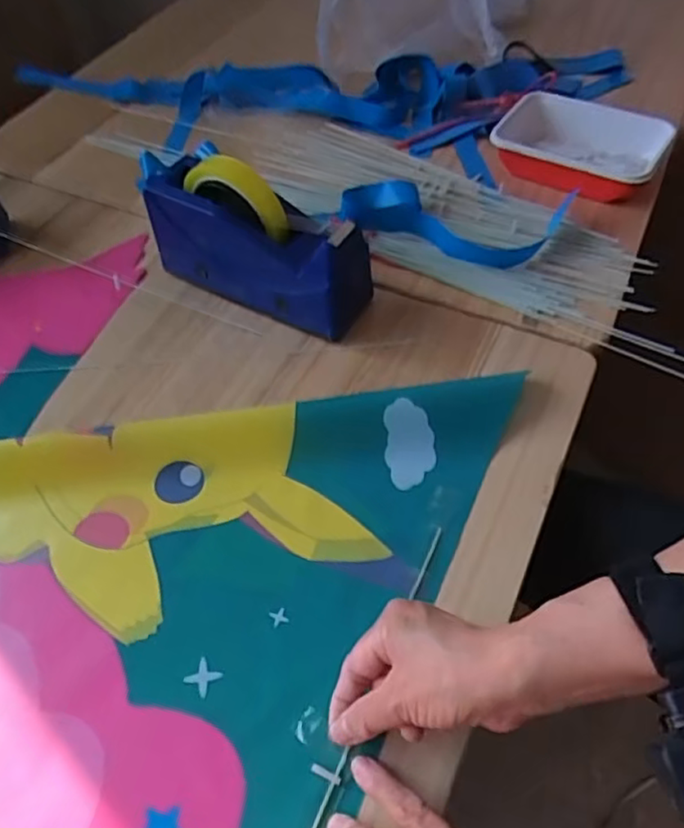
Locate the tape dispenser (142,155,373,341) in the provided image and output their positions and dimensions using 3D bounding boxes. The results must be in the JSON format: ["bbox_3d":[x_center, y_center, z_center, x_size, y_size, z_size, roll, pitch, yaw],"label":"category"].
[{"bbox_3d":[-0.073,-0.154,0.574,0.206,0.117,0.073,23,58,20],"label":"tape dispenser"}]

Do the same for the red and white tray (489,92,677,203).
[{"bbox_3d":[0.250,-0.286,0.686,0.173,0.041,0.120,22,58,19],"label":"red and white tray"}]

